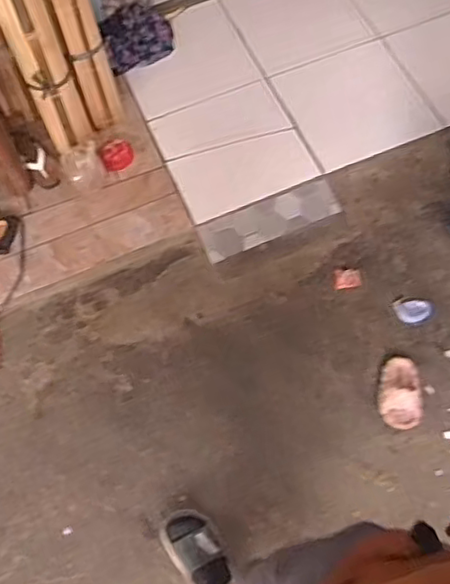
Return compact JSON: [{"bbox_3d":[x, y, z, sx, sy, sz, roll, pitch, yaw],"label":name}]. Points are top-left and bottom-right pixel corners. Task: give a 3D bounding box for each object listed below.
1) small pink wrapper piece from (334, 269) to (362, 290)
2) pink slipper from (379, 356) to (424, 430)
[{"bbox_3d":[0.345,-0.038,1.785,0.073,0.015,0.057,-2,63,4],"label":"small pink wrapper piece"},{"bbox_3d":[0.445,0.253,1.621,0.106,0.045,0.190,0,63,5],"label":"pink slipper"}]

